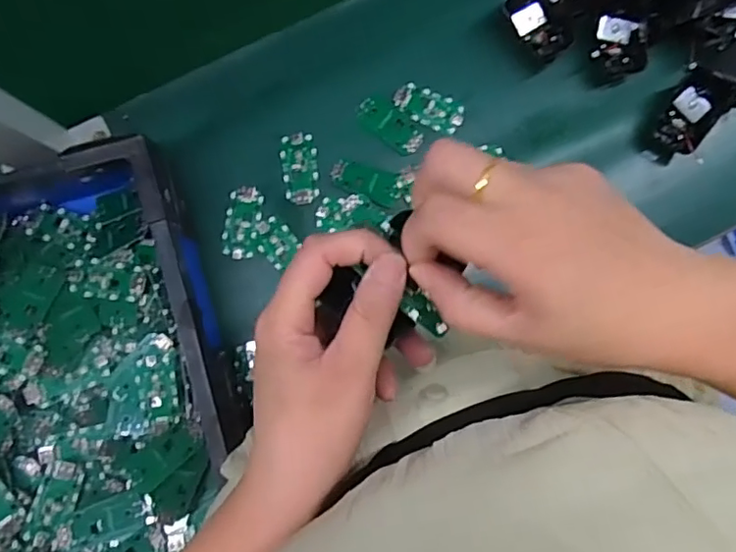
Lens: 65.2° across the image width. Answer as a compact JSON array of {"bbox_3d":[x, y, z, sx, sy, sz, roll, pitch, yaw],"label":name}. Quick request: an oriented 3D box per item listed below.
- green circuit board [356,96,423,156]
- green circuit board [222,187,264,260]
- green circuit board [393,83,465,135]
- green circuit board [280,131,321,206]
[{"bbox_3d":[0.020,-0.137,0.520,0.064,0.004,0.031,39,88,1],"label":"green circuit board"},{"bbox_3d":[-0.114,-0.048,0.518,0.030,0.004,0.063,9,87,0],"label":"green circuit board"},{"bbox_3d":[0.056,-0.153,0.527,0.065,0.005,0.033,19,87,0],"label":"green circuit board"},{"bbox_3d":[-0.062,-0.097,0.522,0.031,0.004,0.065,-8,87,-1],"label":"green circuit board"}]

